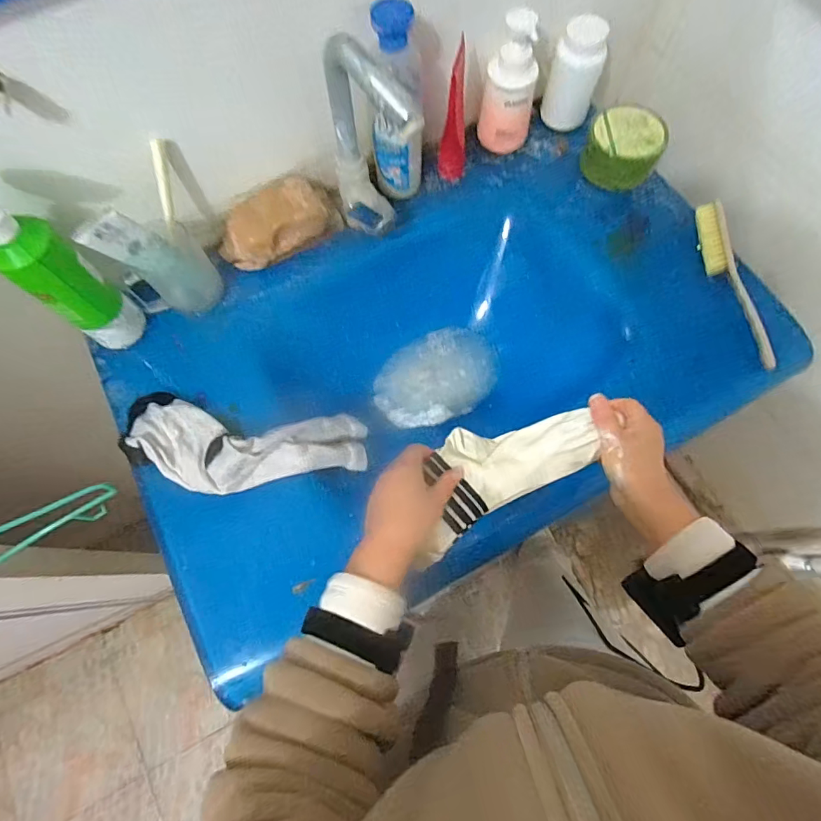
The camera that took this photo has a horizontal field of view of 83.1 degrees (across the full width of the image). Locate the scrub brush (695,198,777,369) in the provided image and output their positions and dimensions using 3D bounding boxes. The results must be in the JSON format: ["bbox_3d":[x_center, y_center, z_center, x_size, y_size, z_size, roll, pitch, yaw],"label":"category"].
[{"bbox_3d":[0.398,-0.156,0.569,0.025,0.051,0.218,-14,72,-4],"label":"scrub brush"}]

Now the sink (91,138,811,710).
[{"bbox_3d":[0.032,-0.054,0.629,0.746,0.154,0.450,-26,73,-8],"label":"sink"}]

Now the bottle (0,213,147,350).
[{"bbox_3d":[-0.379,-0.152,0.481,0.074,0.238,0.061,38,76,12],"label":"bottle"}]

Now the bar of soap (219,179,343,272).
[{"bbox_3d":[-0.169,-0.238,0.597,0.153,0.062,0.062,-29,73,-9],"label":"bar of soap"}]

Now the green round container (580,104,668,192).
[{"bbox_3d":[0.289,-0.353,0.634,0.096,0.071,0.094,33,75,11],"label":"green round container"}]

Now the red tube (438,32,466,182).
[{"bbox_3d":[0.058,-0.370,0.594,0.033,0.166,0.044,5,71,2],"label":"red tube"}]

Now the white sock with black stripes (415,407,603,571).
[{"bbox_3d":[0.086,0.059,0.486,0.212,0.037,0.098,-31,73,-1],"label":"white sock with black stripes"}]

